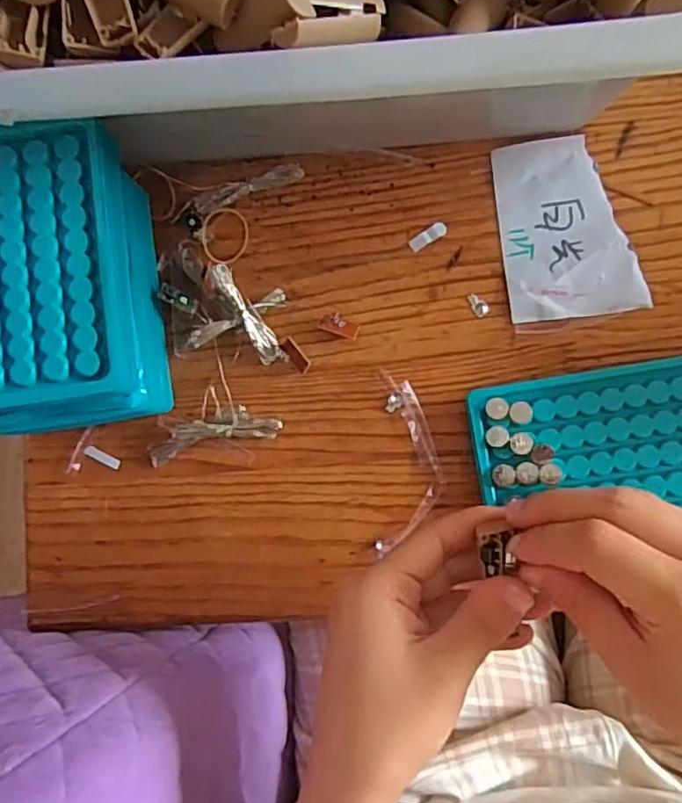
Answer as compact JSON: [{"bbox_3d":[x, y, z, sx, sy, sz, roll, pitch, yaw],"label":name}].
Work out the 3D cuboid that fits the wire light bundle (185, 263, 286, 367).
[{"bbox_3d":[-0.055,-0.047,0.342,0.044,0.030,0.043,12,87,8],"label":"wire light bundle"}]

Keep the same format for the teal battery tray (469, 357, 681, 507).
[{"bbox_3d":[0.138,0.027,0.321,0.132,0.014,0.087,-9,85,7],"label":"teal battery tray"}]

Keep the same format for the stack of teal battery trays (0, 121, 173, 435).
[{"bbox_3d":[-0.144,-0.054,0.325,0.091,0.087,0.132,-8,85,7],"label":"stack of teal battery trays"}]

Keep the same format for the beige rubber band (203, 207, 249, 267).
[{"bbox_3d":[-0.066,-0.094,0.358,0.026,0.004,0.032,-1,89,-20],"label":"beige rubber band"}]

